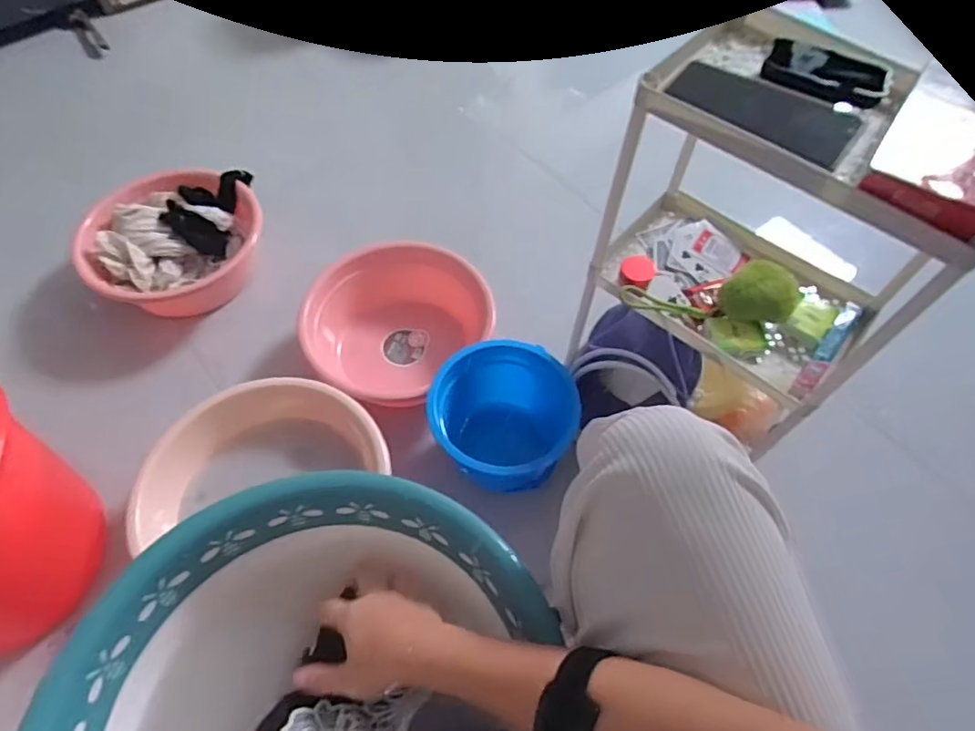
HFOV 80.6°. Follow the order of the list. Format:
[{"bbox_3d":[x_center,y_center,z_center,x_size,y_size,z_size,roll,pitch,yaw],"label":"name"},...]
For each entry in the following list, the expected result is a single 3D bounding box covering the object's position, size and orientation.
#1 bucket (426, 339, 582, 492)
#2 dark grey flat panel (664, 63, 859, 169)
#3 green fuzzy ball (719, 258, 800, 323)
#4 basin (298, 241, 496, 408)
[{"bbox_3d":[0.011,0.077,0.833,0.185,0.131,0.182,0,59,-1],"label":"bucket"},{"bbox_3d":[0.234,-0.222,0.493,0.158,0.042,0.015,42,25,27],"label":"dark grey flat panel"},{"bbox_3d":[0.314,-0.084,0.675,0.064,0.072,0.073,-19,61,-12],"label":"green fuzzy ball"},{"bbox_3d":[-0.140,-0.069,0.968,0.288,0.106,0.255,11,59,6],"label":"basin"}]

